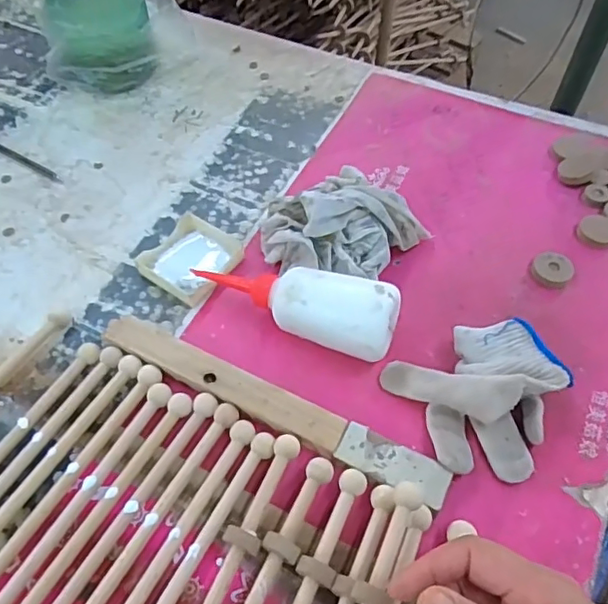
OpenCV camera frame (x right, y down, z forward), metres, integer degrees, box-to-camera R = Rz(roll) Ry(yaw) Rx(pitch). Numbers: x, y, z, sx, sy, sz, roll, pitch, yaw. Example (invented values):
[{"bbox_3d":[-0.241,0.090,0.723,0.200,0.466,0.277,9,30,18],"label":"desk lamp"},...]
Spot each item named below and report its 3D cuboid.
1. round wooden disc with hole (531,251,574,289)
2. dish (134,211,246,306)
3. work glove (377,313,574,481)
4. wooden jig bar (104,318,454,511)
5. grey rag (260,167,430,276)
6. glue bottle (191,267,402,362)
[{"bbox_3d":[0.226,-0.030,0.524,0.034,0.008,0.037,0,55,0],"label":"round wooden disc with hole"},{"bbox_3d":[-0.103,-0.041,0.535,0.076,0.016,0.079,28,59,19],"label":"dish"},{"bbox_3d":[0.140,0.069,0.434,0.115,0.050,0.114,-21,57,-14],"label":"work glove"},{"bbox_3d":[-0.028,0.078,0.445,0.286,0.017,0.034,24,58,16],"label":"wooden jig bar"},{"bbox_3d":[0.033,-0.069,0.522,0.122,0.061,0.110,-39,63,-24],"label":"grey rag"},{"bbox_3d":[-0.012,0.003,0.475,0.176,0.060,0.053,15,56,11],"label":"glue bottle"}]

